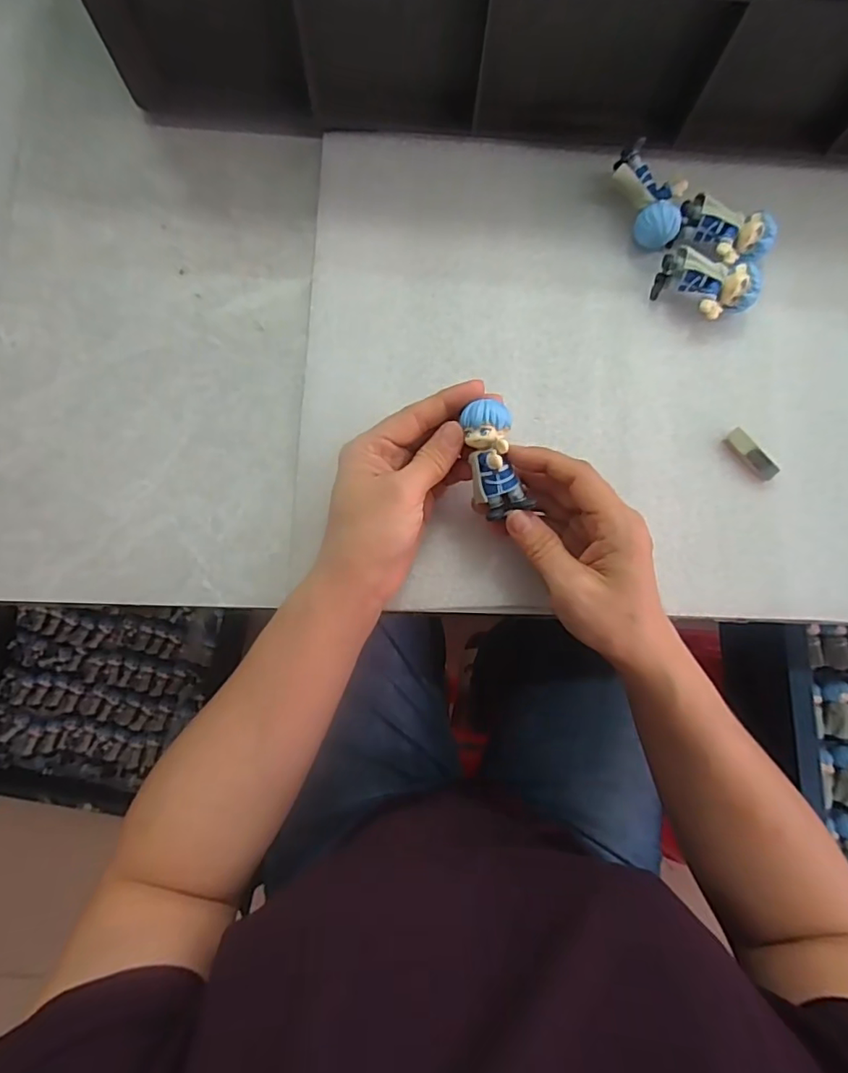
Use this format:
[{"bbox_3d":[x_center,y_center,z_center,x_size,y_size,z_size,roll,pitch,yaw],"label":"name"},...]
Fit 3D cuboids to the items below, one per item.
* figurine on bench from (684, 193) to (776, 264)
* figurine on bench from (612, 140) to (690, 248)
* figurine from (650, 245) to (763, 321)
[{"bbox_3d":[0.192,-0.193,0.355,0.057,0.024,0.034,15,81,1],"label":"figurine on bench"},{"bbox_3d":[0.146,-0.217,0.359,0.031,0.032,0.060,-23,82,-5],"label":"figurine on bench"},{"bbox_3d":[0.178,-0.156,0.352,0.059,0.027,0.035,13,81,1],"label":"figurine"}]

